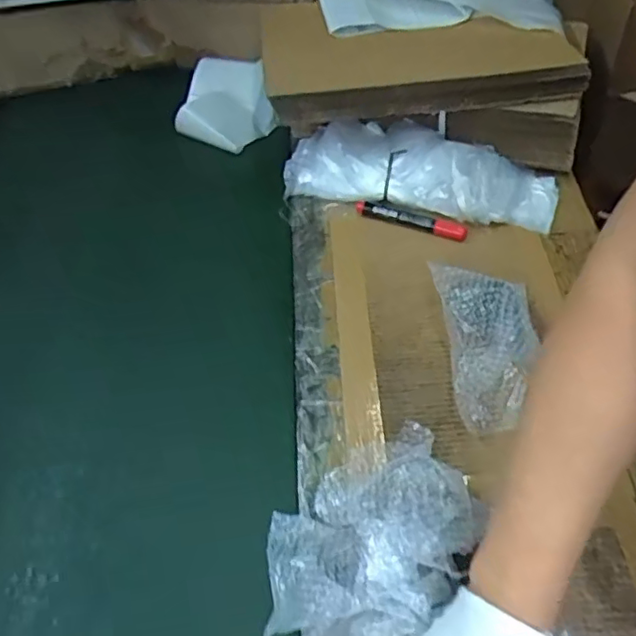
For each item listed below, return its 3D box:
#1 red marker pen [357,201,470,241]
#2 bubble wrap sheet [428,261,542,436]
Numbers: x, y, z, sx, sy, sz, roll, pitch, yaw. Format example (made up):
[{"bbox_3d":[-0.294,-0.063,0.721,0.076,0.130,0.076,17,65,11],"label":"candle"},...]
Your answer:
[{"bbox_3d":[0.108,-0.117,0.706,0.131,0.018,0.021,18,55,16],"label":"red marker pen"},{"bbox_3d":[0.159,0.015,0.574,0.074,0.073,0.169,-3,51,1],"label":"bubble wrap sheet"}]

